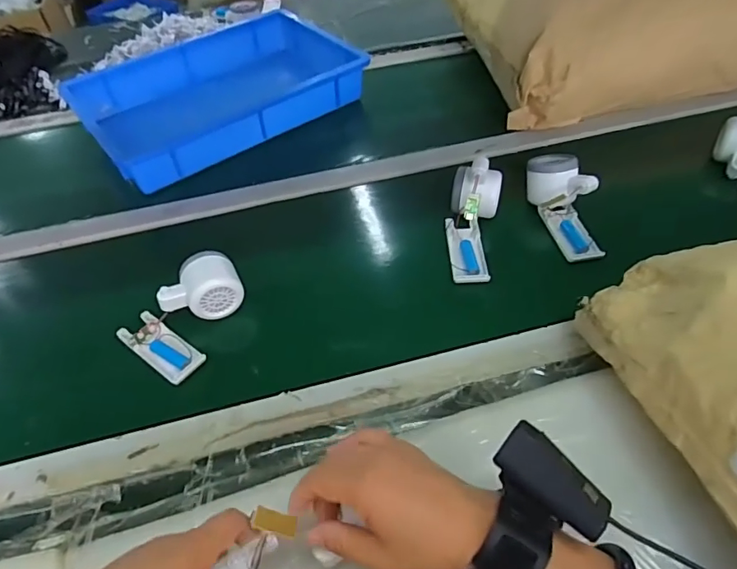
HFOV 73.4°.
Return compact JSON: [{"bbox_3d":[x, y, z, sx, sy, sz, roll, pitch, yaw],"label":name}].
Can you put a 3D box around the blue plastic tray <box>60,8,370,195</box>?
[{"bbox_3d":[-0.249,-0.325,0.831,0.422,0.073,0.279,-33,54,-22],"label":"blue plastic tray"}]

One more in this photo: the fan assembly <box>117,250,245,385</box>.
[{"bbox_3d":[-0.191,0.024,0.520,0.093,0.051,0.127,28,56,28],"label":"fan assembly"}]

